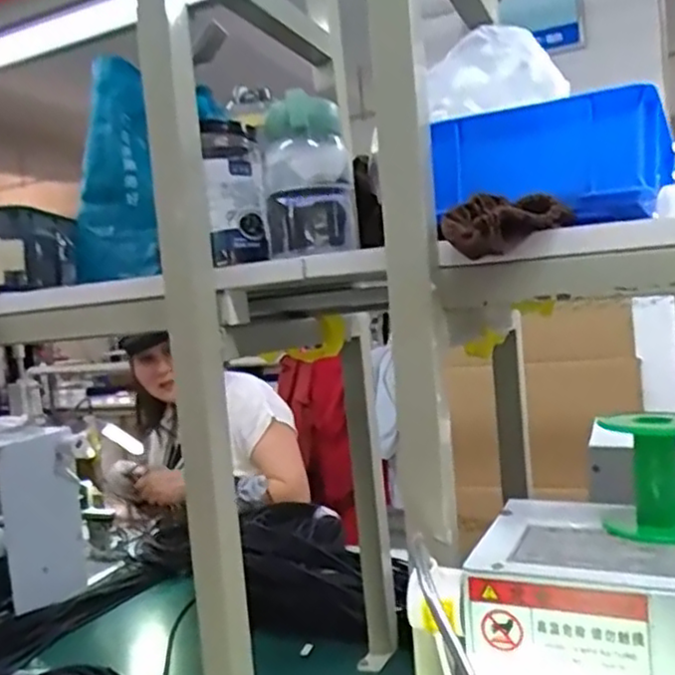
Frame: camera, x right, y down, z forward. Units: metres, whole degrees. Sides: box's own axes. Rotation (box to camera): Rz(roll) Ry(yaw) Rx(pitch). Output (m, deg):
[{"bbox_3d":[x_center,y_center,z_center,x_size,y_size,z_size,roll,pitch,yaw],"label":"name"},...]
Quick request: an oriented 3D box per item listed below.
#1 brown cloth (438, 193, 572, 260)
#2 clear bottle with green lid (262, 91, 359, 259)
[{"bbox_3d":[0.115,-0.077,0.457,0.085,0.041,0.033,-5,3,-23],"label":"brown cloth"},{"bbox_3d":[-0.023,-0.129,0.558,0.075,0.117,0.078,-4,3,-5],"label":"clear bottle with green lid"}]

